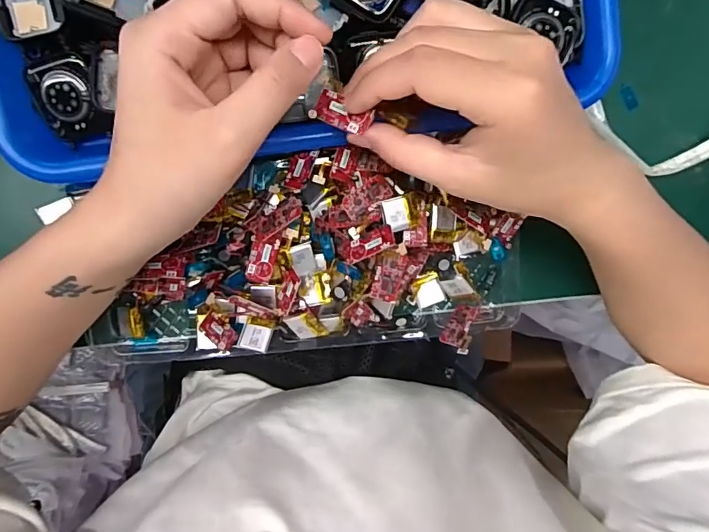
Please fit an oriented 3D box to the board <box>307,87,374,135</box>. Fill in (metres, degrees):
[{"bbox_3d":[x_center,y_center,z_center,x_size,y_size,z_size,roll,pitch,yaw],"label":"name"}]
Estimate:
[{"bbox_3d":[-0.005,-0.072,0.227,0.029,0.005,0.015,25,95,19],"label":"board"}]

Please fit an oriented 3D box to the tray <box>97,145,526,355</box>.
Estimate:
[{"bbox_3d":[-0.021,-0.005,0.282,0.244,0.048,0.125,-3,98,-5],"label":"tray"}]

